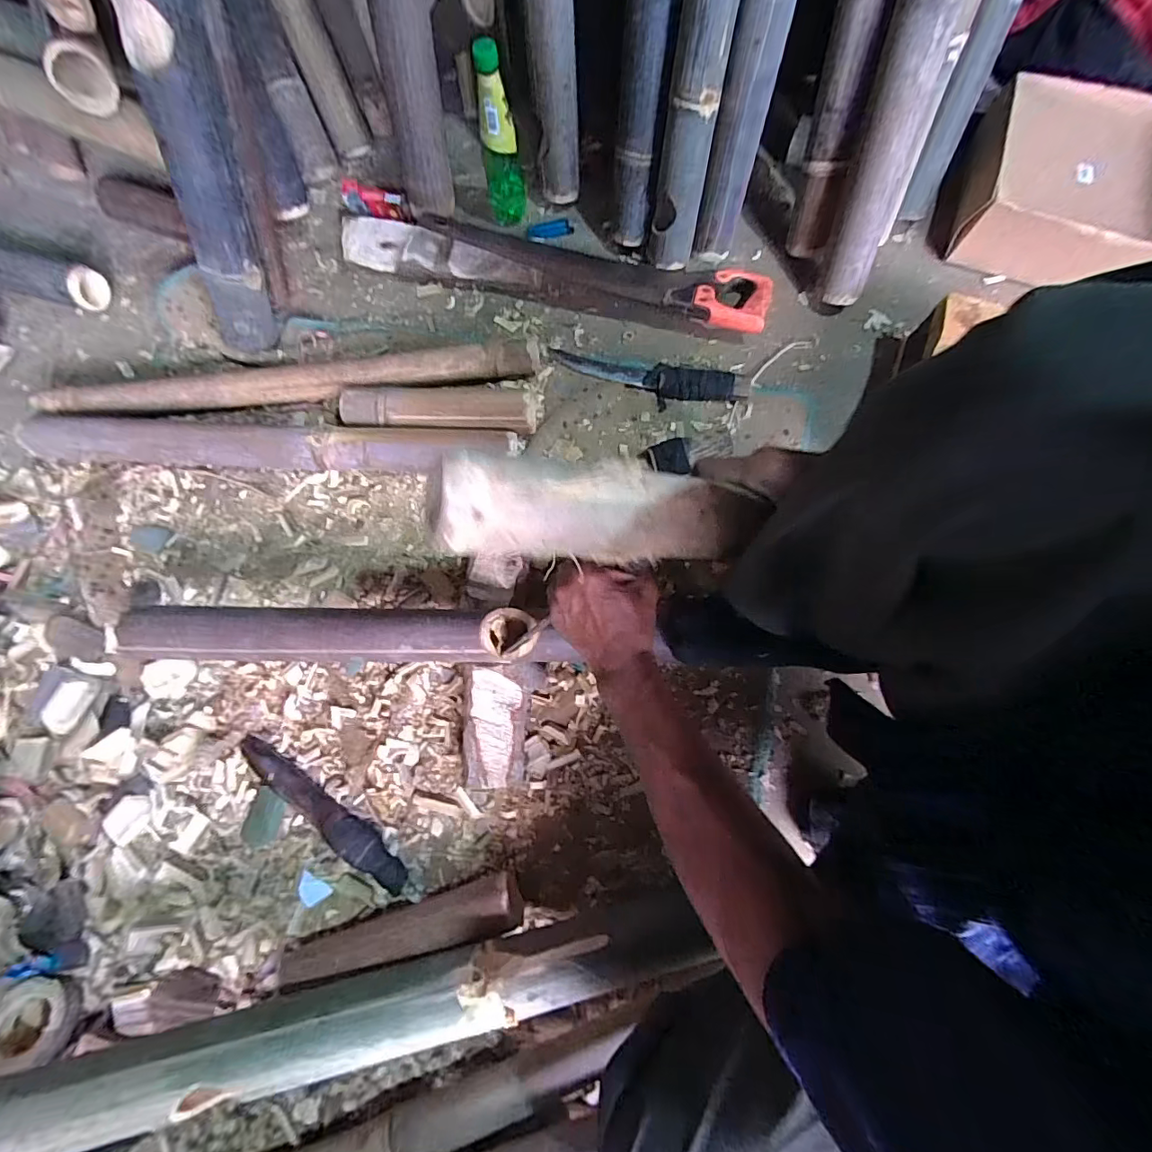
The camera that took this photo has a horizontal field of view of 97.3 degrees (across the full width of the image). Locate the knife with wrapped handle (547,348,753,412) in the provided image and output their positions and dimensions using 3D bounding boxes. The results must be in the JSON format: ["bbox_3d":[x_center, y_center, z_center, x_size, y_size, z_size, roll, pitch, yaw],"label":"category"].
[{"bbox_3d":[0.101,-0.284,0.724,0.286,0.035,0.060,12,76,3],"label":"knife with wrapped handle"}]

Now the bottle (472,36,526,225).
[{"bbox_3d":[-0.108,-0.616,0.718,0.058,0.221,0.049,-6,76,-1],"label":"bottle"}]

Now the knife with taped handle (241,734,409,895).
[{"bbox_3d":[-0.294,0.269,0.585,0.250,0.024,0.037,34,78,8],"label":"knife with taped handle"}]

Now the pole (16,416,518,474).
[{"bbox_3d":[-0.404,-0.173,0.683,0.647,0.064,0.060,2,76,0],"label":"pole"}]

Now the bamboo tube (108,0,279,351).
[{"bbox_3d":[-0.421,-0.543,0.520,0.088,0.615,0.079,24,49,6],"label":"bamboo tube"}]

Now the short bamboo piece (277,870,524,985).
[{"bbox_3d":[-0.186,0.380,0.541,0.253,0.061,0.050,-15,76,-4],"label":"short bamboo piece"}]

